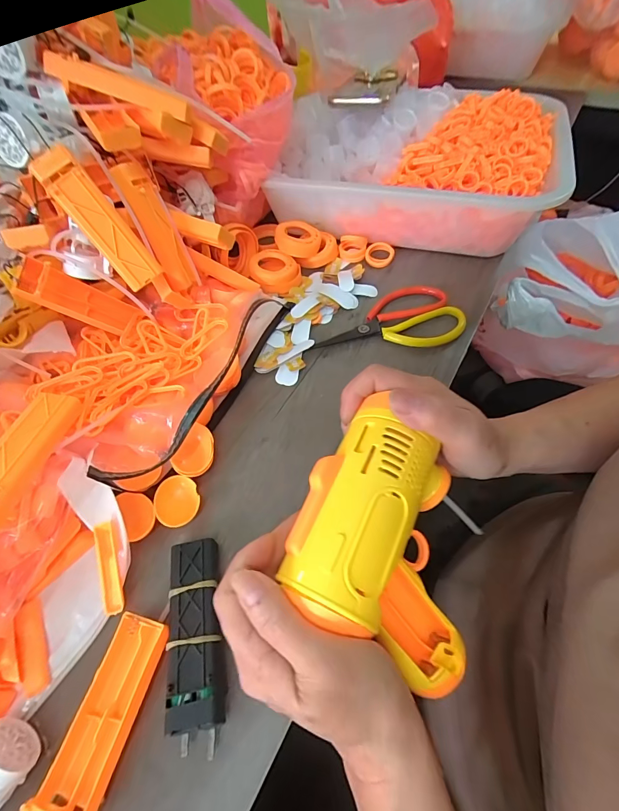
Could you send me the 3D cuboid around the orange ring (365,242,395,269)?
[{"bbox_3d":[0.090,-0.193,0.471,0.036,0.013,0.036,7,57,9],"label":"orange ring"}]

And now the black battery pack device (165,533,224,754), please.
[{"bbox_3d":[-0.075,0.150,0.246,0.034,0.016,0.117,-10,52,-7],"label":"black battery pack device"}]

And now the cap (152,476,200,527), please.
[{"bbox_3d":[-0.107,0.077,0.299,0.034,0.007,0.040,-2,56,3],"label":"cap"}]

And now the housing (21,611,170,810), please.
[{"bbox_3d":[-0.125,0.189,0.222,0.037,0.023,0.109,11,58,11],"label":"housing"}]

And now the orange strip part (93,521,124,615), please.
[{"bbox_3d":[-0.147,0.118,0.270,0.014,0.004,0.064,-18,72,-7],"label":"orange strip part"}]

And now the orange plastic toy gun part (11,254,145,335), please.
[{"bbox_3d":[-0.210,-0.097,0.344,0.026,0.100,0.030,-43,55,22],"label":"orange plastic toy gun part"}]

